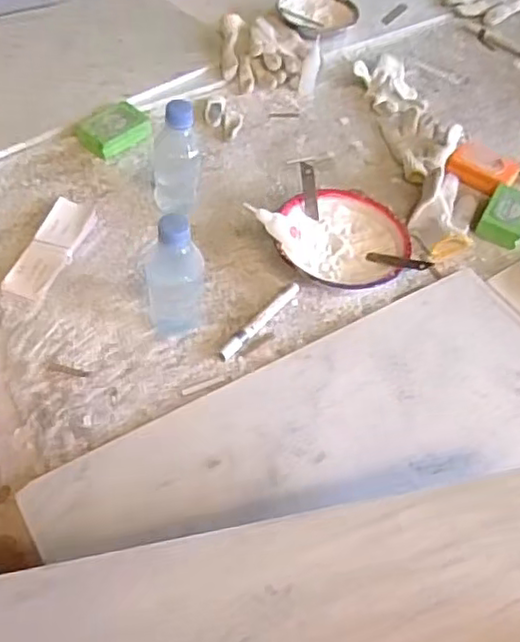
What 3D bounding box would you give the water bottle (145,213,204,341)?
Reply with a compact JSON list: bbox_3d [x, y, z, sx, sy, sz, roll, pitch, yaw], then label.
[{"bbox_3d":[-0.091,-0.047,0.710,0.062,0.156,0.062,-3,54,-8],"label":"water bottle"}]

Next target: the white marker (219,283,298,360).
[{"bbox_3d":[0.001,-0.001,0.778,0.016,0.013,0.146,33,57,18],"label":"white marker"}]

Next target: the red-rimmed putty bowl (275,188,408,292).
[{"bbox_3d":[0.106,-0.102,0.846,0.163,0.042,0.161,3,53,-3],"label":"red-rimmed putty bowl"}]

